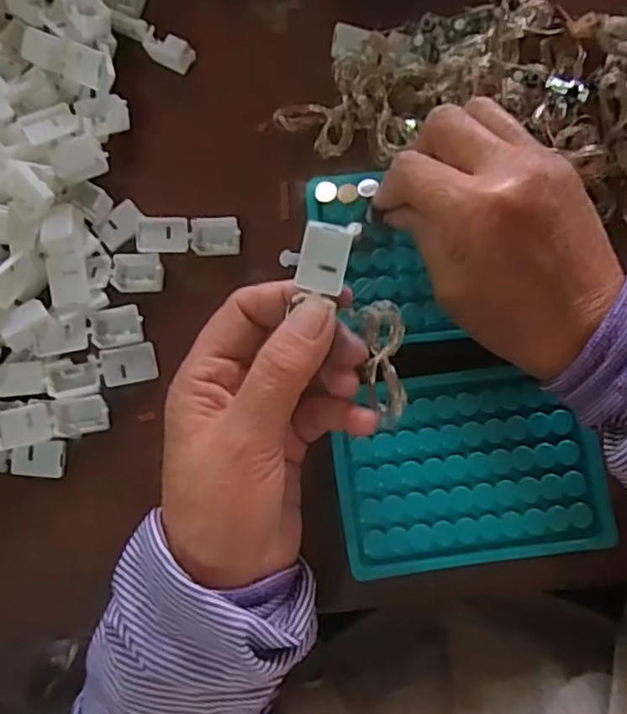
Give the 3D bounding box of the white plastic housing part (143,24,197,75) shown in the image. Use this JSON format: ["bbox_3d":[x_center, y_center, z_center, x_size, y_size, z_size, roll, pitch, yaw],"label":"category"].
[{"bbox_3d":[-0.084,-0.177,0.357,0.029,0.016,0.015,29,83,7],"label":"white plastic housing part"}]

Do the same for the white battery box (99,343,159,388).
[{"bbox_3d":[-0.099,0.004,0.330,0.028,0.011,0.020,-16,80,0],"label":"white battery box"}]

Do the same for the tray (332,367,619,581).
[{"bbox_3d":[0.078,0.057,0.315,0.130,0.008,0.095,-8,80,1],"label":"tray"}]

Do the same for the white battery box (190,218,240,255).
[{"bbox_3d":[-0.054,-0.067,0.343,0.027,0.011,0.020,-4,80,2],"label":"white battery box"}]

